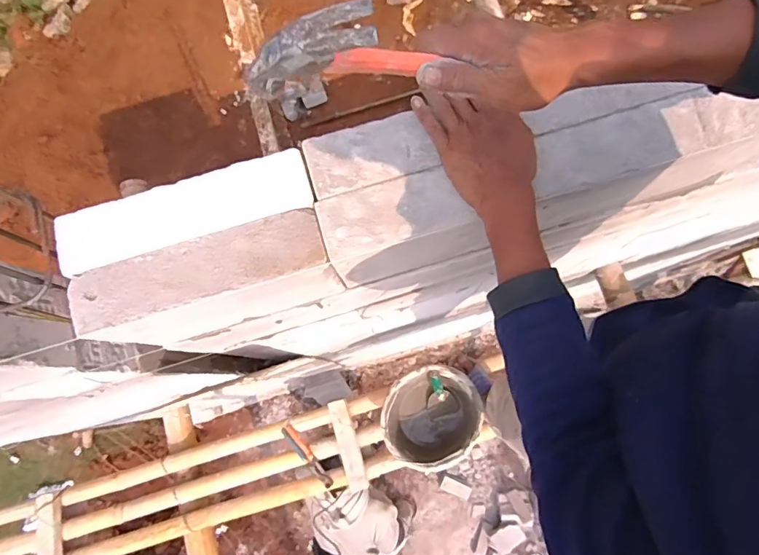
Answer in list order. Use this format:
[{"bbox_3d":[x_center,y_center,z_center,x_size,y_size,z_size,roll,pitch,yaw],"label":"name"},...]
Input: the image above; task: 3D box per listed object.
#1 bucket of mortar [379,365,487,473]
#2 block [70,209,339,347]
[{"bbox_3d":[0.151,0.402,1.383,0.284,0.254,0.260,0,78,2],"label":"bucket of mortar"},{"bbox_3d":[-0.203,0.017,0.611,0.292,0.162,0.089,-17,78,-2],"label":"block"}]

